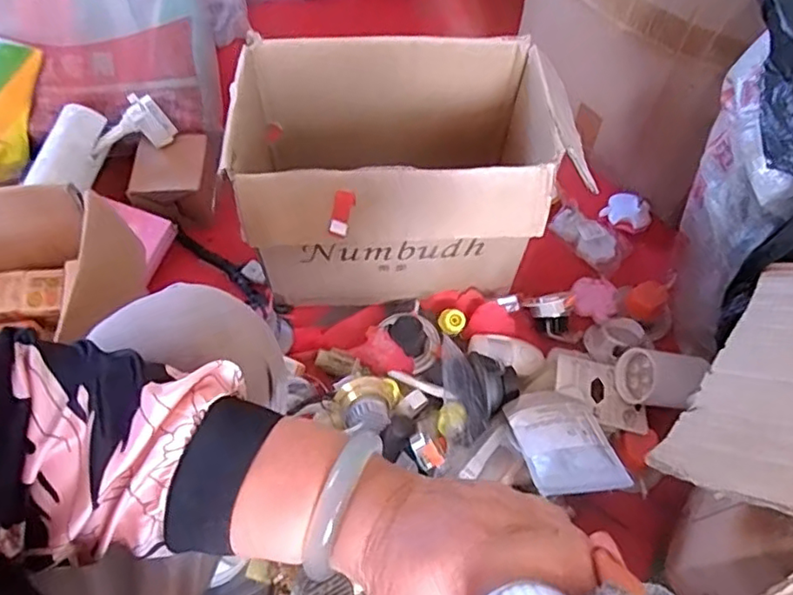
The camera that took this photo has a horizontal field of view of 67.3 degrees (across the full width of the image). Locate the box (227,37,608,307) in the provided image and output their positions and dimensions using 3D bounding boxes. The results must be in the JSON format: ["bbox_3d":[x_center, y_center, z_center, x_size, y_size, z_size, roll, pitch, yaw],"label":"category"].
[{"bbox_3d":[-0.003,-0.152,0.791,0.407,0.267,0.232,-2,61,-2],"label":"box"}]

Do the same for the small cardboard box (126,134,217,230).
[{"bbox_3d":[-0.343,-0.183,0.940,0.123,0.092,0.112,-1,61,-2],"label":"small cardboard box"}]

